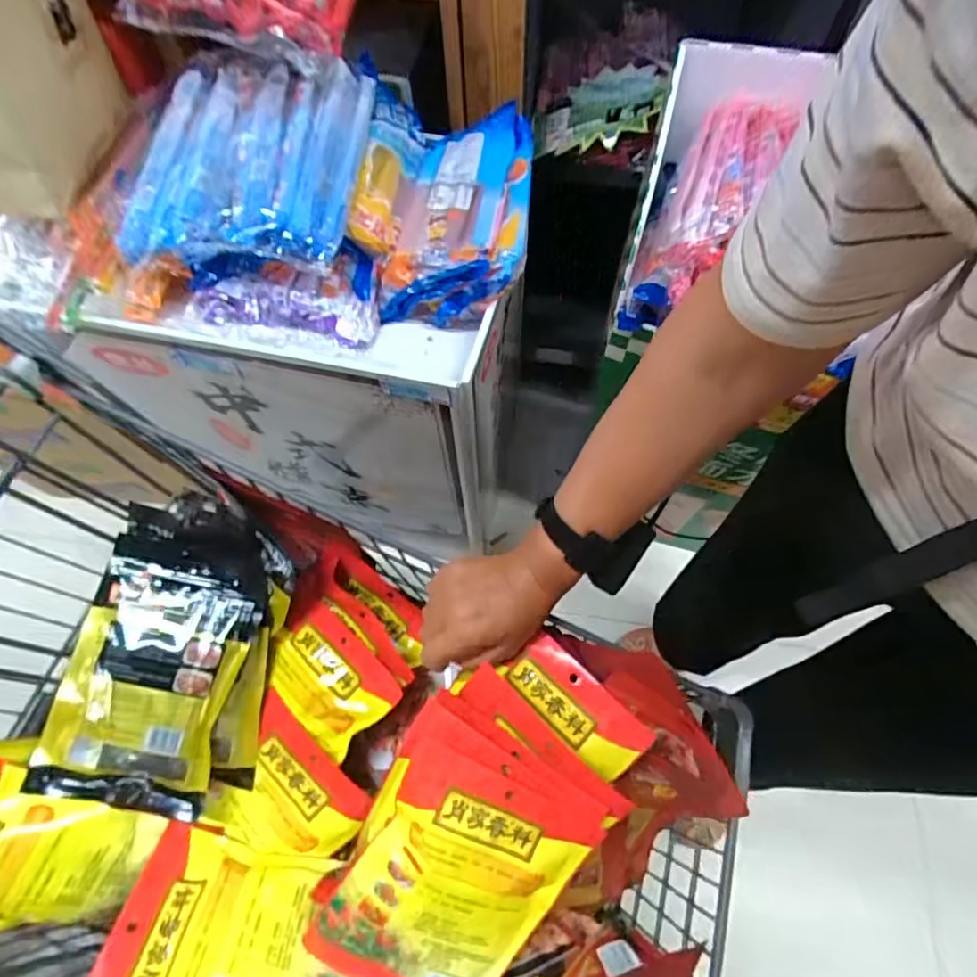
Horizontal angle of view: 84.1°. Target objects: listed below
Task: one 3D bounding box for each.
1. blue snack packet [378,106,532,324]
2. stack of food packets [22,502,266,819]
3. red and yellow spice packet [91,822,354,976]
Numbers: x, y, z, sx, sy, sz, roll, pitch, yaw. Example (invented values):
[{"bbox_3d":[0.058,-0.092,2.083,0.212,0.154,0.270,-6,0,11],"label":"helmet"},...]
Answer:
[{"bbox_3d":[-0.028,-0.344,0.681,0.162,0.086,0.278,9,66,4],"label":"blue snack packet"},{"bbox_3d":[-0.309,0.154,0.516,0.149,0.061,0.260,8,66,4],"label":"stack of food packets"},{"bbox_3d":[-0.190,0.377,0.443,0.222,0.030,0.153,15,27,-7],"label":"red and yellow spice packet"}]

